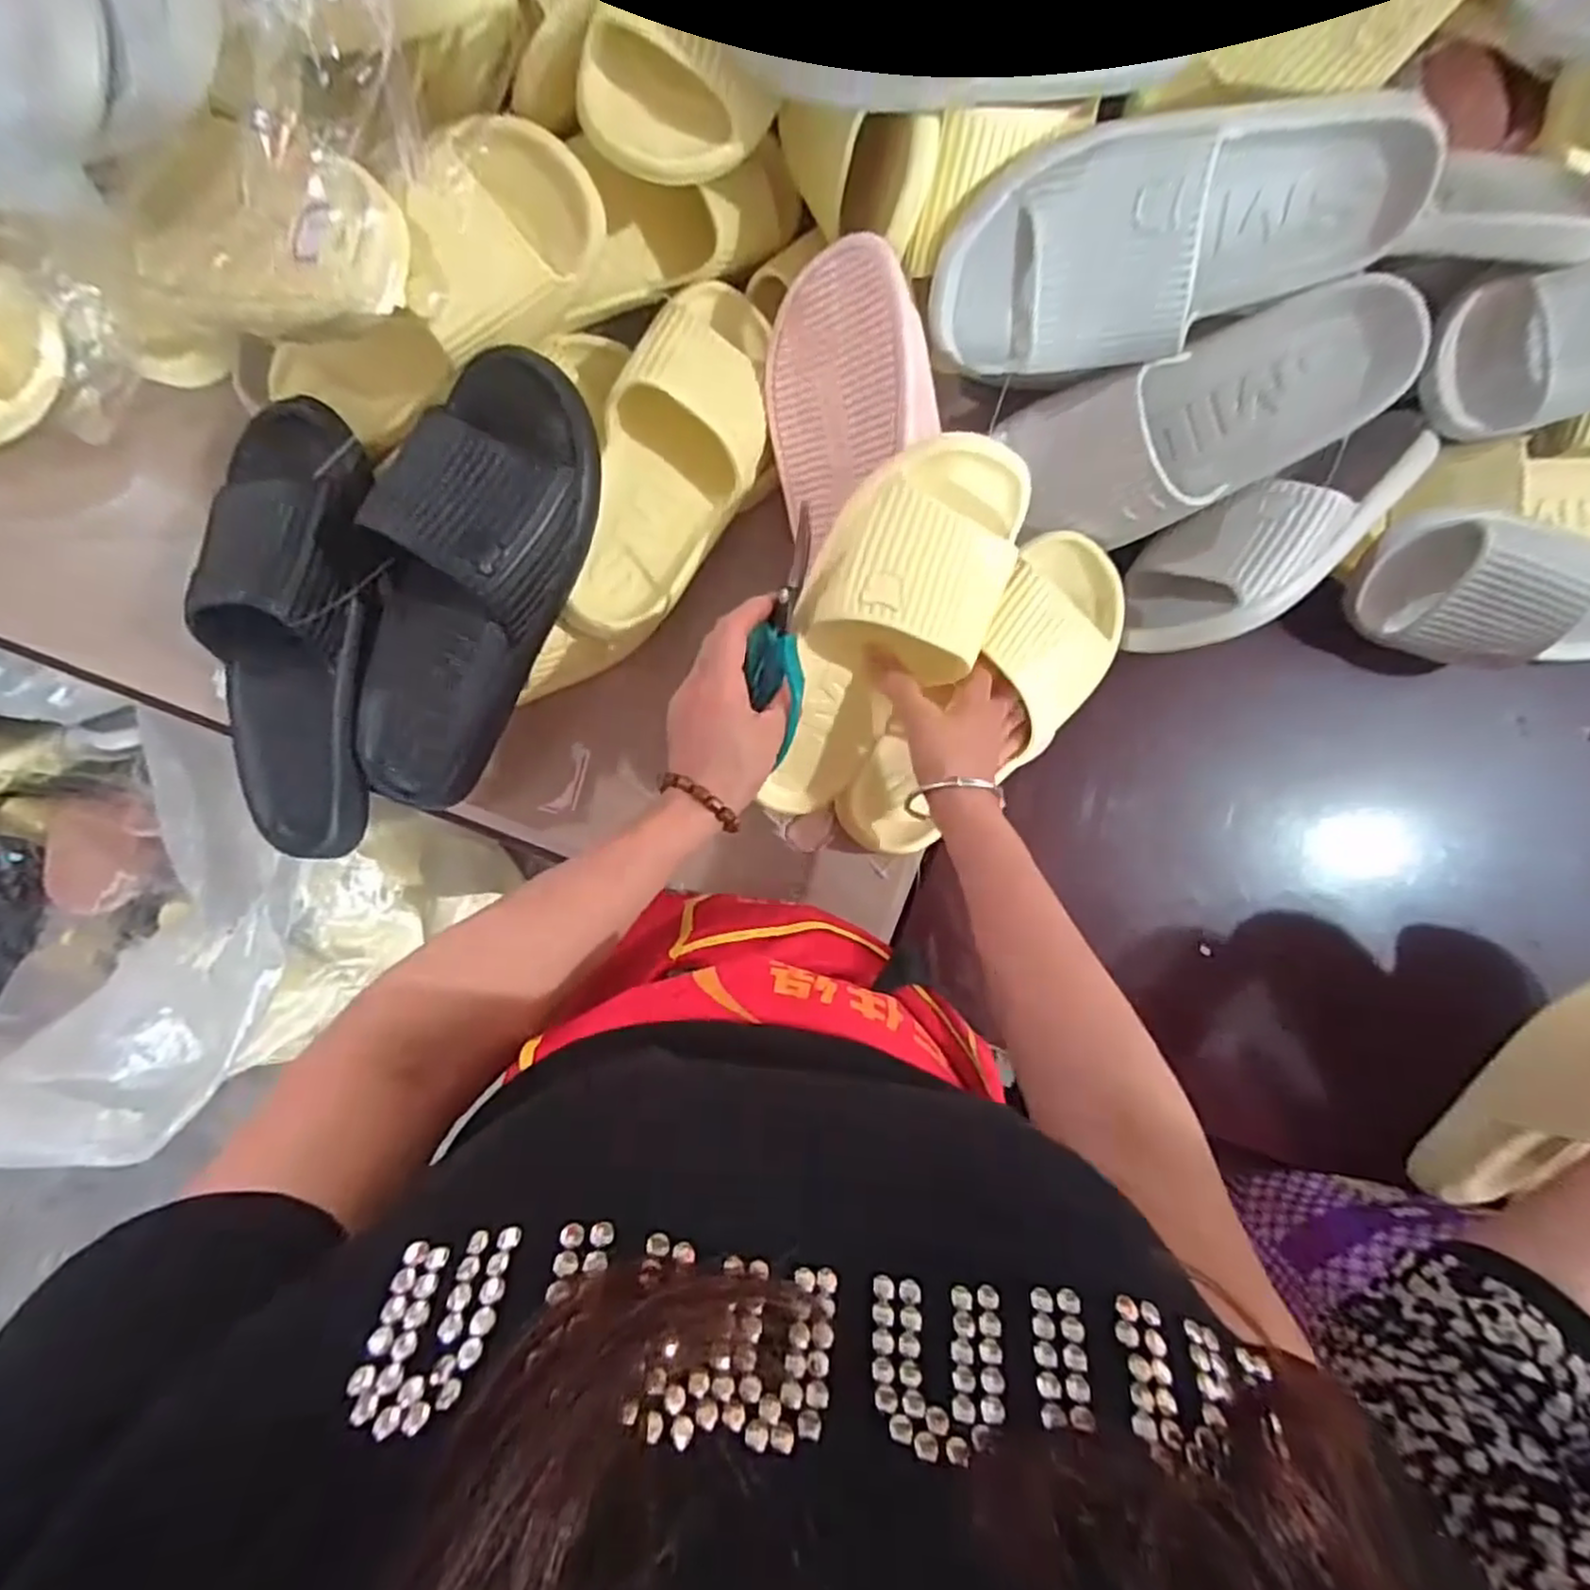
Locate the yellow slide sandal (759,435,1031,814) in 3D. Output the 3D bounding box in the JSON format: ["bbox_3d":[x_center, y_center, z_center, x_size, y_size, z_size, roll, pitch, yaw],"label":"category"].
[{"bbox_3d":[0.050,-0.093,0.448,0.101,0.063,0.245,27,112,-3],"label":"yellow slide sandal"}]

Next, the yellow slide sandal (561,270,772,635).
[{"bbox_3d":[-0.075,-0.222,0.481,0.091,0.065,0.247,16,86,-4],"label":"yellow slide sandal"}]

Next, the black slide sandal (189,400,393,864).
[{"bbox_3d":[-0.325,-0.098,0.468,0.103,0.064,0.280,8,105,-4],"label":"black slide sandal"}]

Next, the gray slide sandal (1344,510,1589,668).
[{"bbox_3d":[0.536,-0.139,0.530,0.265,0.110,0.089,3,87,-5],"label":"gray slide sandal"}]

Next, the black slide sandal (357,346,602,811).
[{"bbox_3d":[-0.202,-0.124,0.450,0.113,0.072,0.278,25,106,-3],"label":"black slide sandal"}]

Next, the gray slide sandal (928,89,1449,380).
[{"bbox_3d":[0.221,-0.322,0.423,0.279,0.112,0.078,-13,49,10],"label":"gray slide sandal"}]

